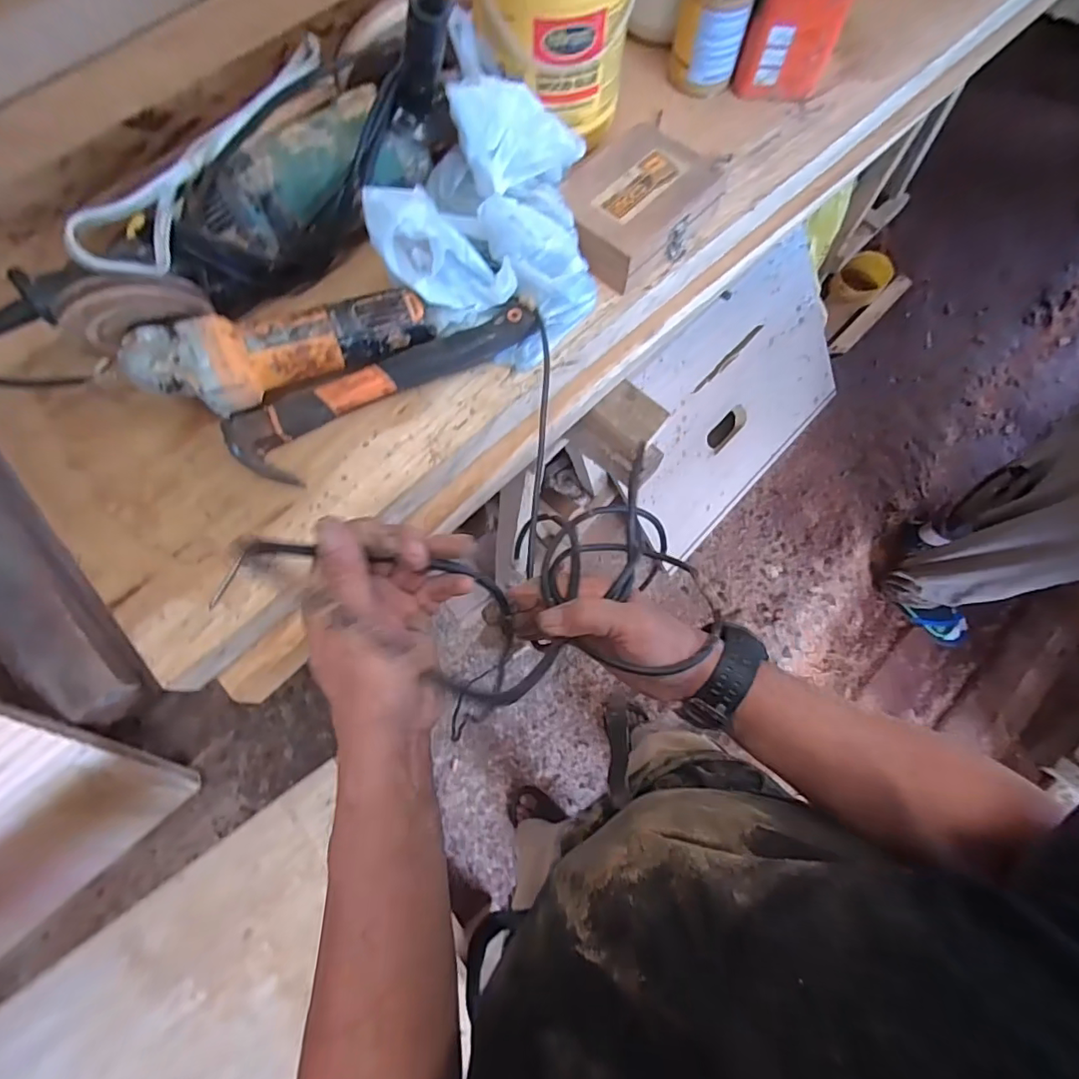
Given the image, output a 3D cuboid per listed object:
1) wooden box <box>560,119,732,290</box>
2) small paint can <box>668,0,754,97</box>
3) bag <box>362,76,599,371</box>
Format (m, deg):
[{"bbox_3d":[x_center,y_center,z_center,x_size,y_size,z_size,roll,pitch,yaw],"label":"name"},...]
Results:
[{"bbox_3d":[0.103,-0.366,0.579,0.133,0.047,0.171,44,79,11],"label":"wooden box"},{"bbox_3d":[0.208,-0.619,0.645,0.078,0.107,0.073,0,74,0],"label":"small paint can"},{"bbox_3d":[-0.033,-0.317,0.532,0.199,0.128,0.230,21,75,6],"label":"bag"}]

